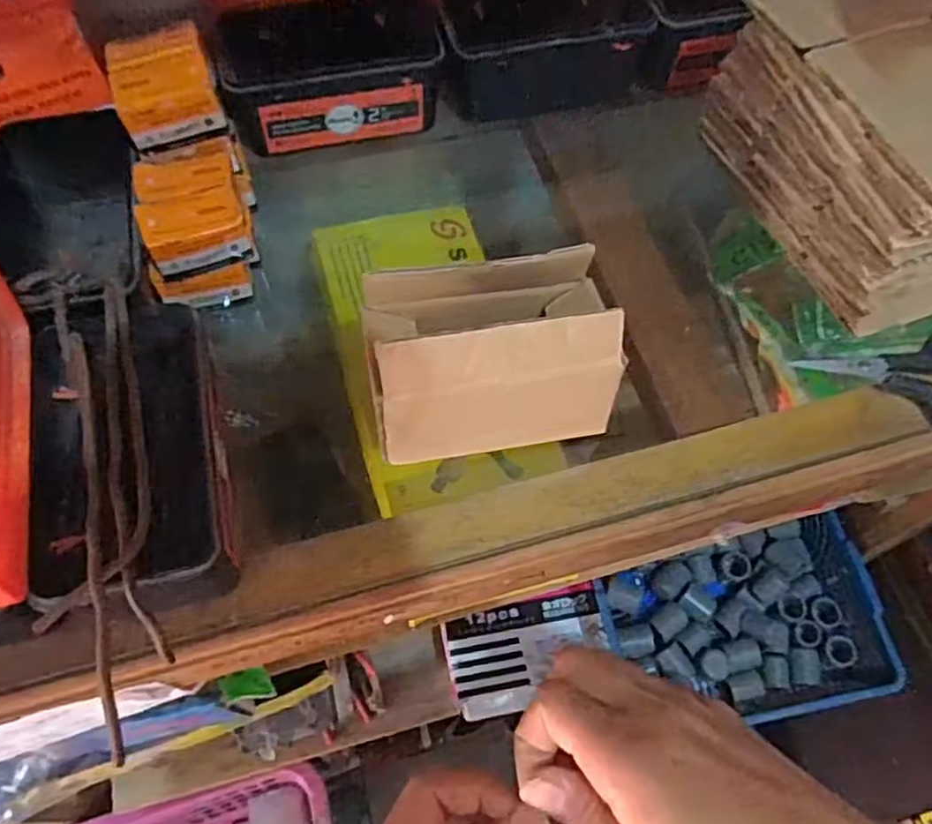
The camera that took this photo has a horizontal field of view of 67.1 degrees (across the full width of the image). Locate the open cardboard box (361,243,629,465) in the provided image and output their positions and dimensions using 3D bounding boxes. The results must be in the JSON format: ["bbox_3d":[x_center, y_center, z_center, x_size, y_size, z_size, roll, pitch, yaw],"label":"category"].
[{"bbox_3d":[0.012,-0.030,0.357,0.120,0.084,0.068,-9,62,-7],"label":"open cardboard box"}]

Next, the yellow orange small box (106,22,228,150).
[{"bbox_3d":[-0.165,-0.179,0.389,0.052,0.033,0.058,-19,64,-12],"label":"yellow orange small box"}]

